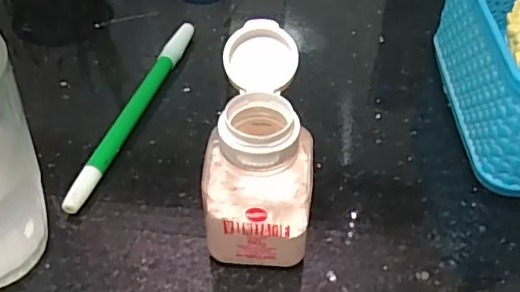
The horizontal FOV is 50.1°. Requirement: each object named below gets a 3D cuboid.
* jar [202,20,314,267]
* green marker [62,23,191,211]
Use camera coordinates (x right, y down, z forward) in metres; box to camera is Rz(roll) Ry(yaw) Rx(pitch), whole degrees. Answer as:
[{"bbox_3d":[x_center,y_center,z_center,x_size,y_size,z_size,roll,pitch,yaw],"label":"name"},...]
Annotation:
[{"bbox_3d":[0.000,0.002,0.227,0.040,0.076,0.066,2,46,2],"label":"jar"},{"bbox_3d":[-0.065,-0.021,0.294,0.009,0.012,0.142,13,47,12],"label":"green marker"}]

